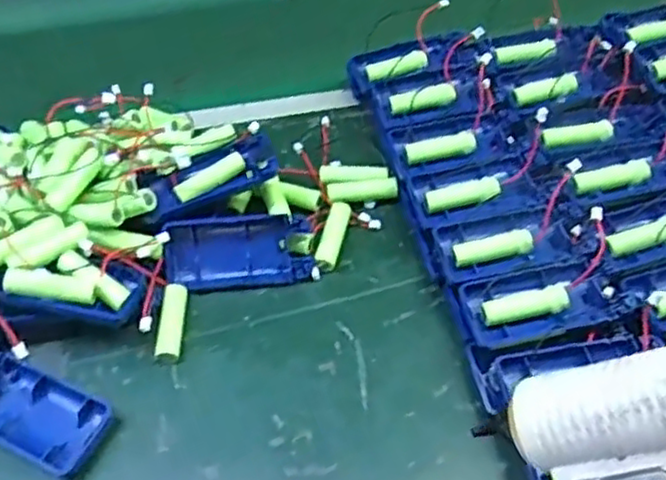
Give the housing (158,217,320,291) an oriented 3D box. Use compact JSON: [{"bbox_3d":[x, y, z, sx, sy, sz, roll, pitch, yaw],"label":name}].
[{"bbox_3d":[-0.062,0.008,0.450,0.093,0.024,0.046,-5,84,2],"label":"housing"}]

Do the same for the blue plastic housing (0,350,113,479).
[{"bbox_3d":[-0.173,0.099,0.395,0.090,0.017,0.046,21,55,18],"label":"blue plastic housing"}]

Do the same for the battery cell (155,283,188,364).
[{"bbox_3d":[-0.099,0.050,0.430,0.015,0.014,0.051,-2,55,1],"label":"battery cell"}]

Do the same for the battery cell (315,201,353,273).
[{"bbox_3d":[0.000,-0.002,0.470,0.014,0.013,0.055,10,53,11],"label":"battery cell"}]

